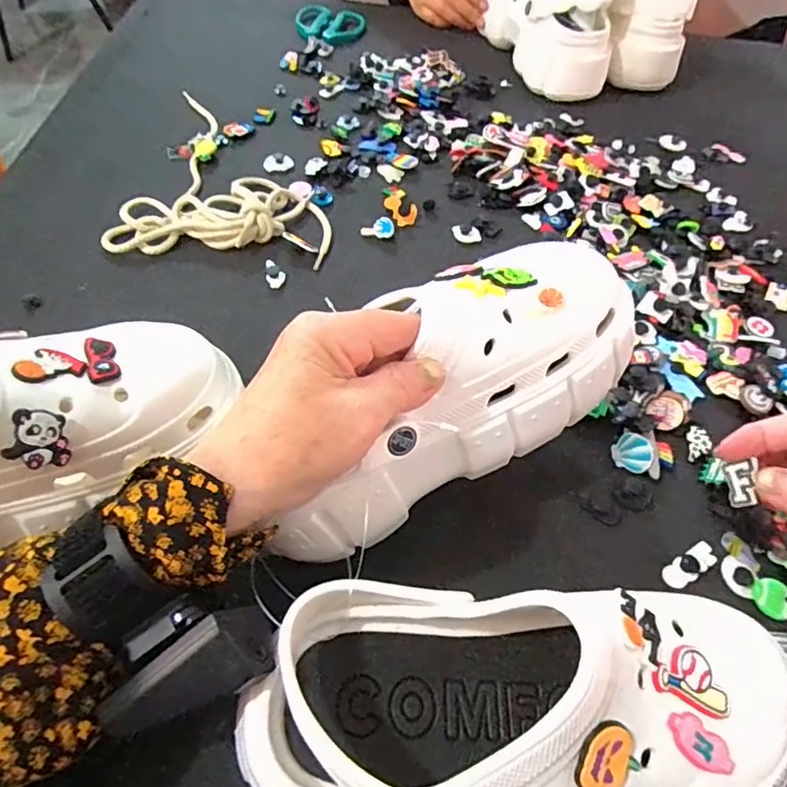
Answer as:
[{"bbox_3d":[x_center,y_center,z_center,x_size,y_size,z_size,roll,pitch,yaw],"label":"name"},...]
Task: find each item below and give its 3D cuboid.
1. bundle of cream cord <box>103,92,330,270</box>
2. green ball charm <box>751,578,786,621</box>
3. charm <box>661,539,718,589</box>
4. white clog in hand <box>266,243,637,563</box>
[{"bbox_3d":[-0.142,-0.208,0.523,0.177,0.017,0.223,6,55,0],"label":"bundle of cream cord"},{"bbox_3d":[0.225,0.122,0.330,0.024,0.004,0.024,2,55,-3],"label":"green ball charm"},{"bbox_3d":[0.182,0.105,0.341,0.042,0.004,0.015,-26,61,-20],"label":"charm"},{"bbox_3d":[0.034,0.002,0.293,0.228,0.097,0.086,-43,66,-6],"label":"white clog in hand"}]

